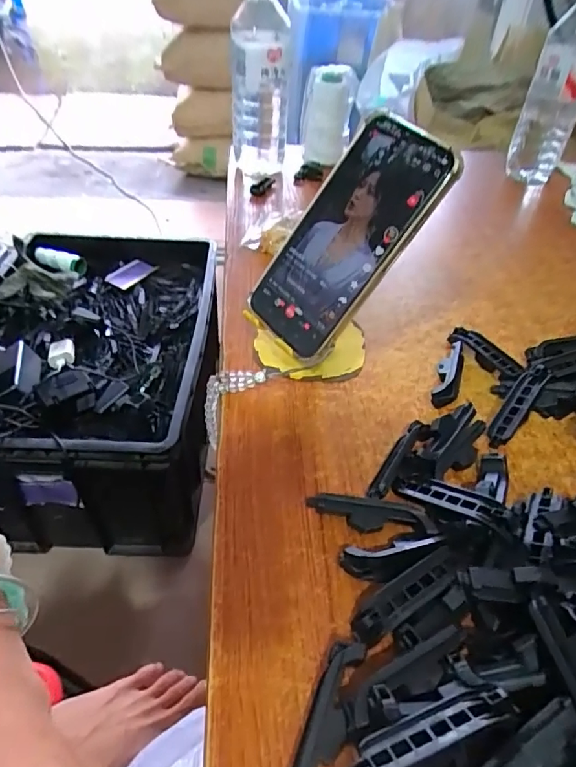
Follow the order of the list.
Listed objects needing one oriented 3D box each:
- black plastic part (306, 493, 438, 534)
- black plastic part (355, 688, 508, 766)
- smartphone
[{"bbox_3d":[0.048,0.079,0.302,0.072,0.019,0.016,7,43,3],"label":"black plastic part"},{"bbox_3d":[0.060,0.142,0.209,0.070,0.010,0.016,-14,46,-18],"label":"black plastic part"},{"bbox_3d":[0.040,-0.102,0.358,0.078,0.168,0.009,46,18,29],"label":"smartphone"}]

